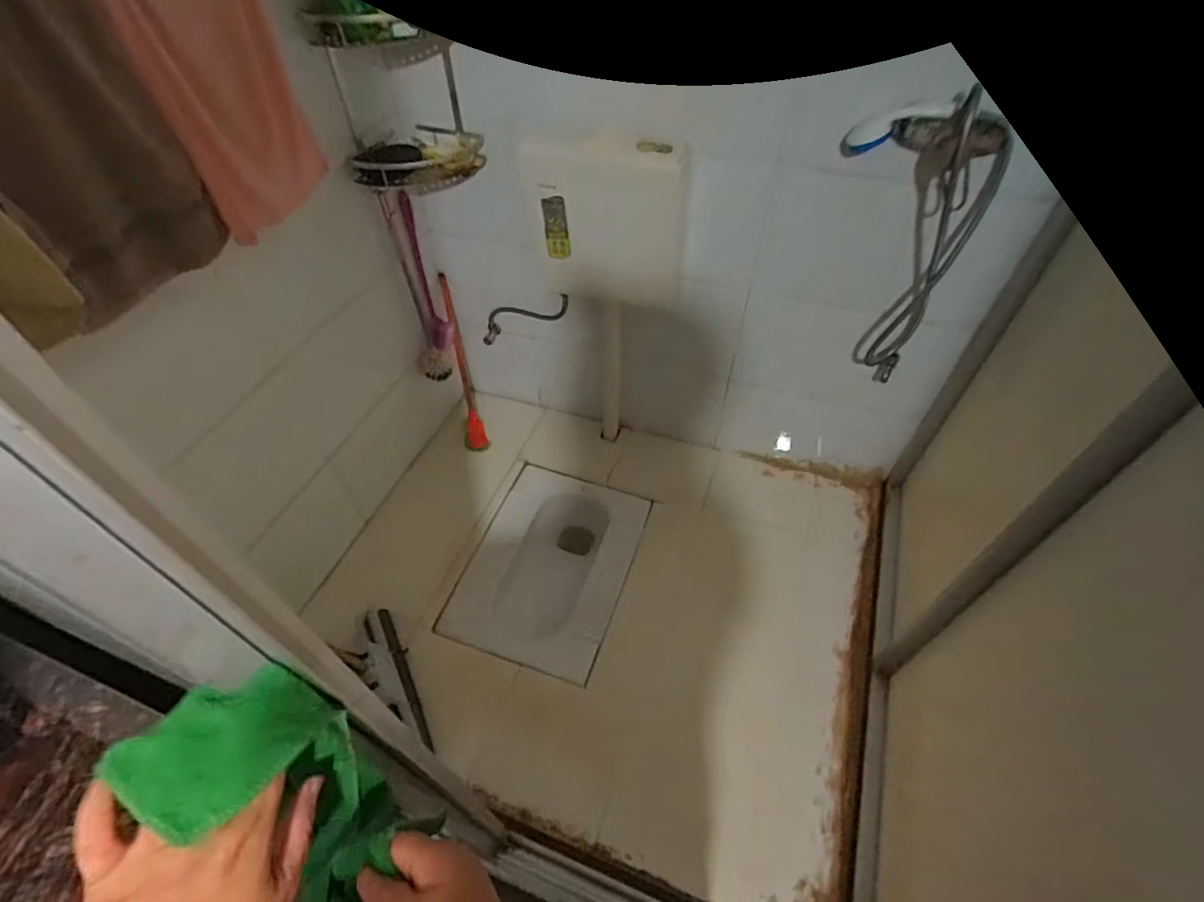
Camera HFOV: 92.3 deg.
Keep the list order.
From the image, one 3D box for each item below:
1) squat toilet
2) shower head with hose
[{"bbox_3d":[-0.143,0.336,1.642,0.408,0.205,0.594,17,47,9],"label":"squat toilet"},{"bbox_3d":[0.595,-0.410,1.234,0.280,0.598,0.203,28,49,18],"label":"shower head with hose"}]

